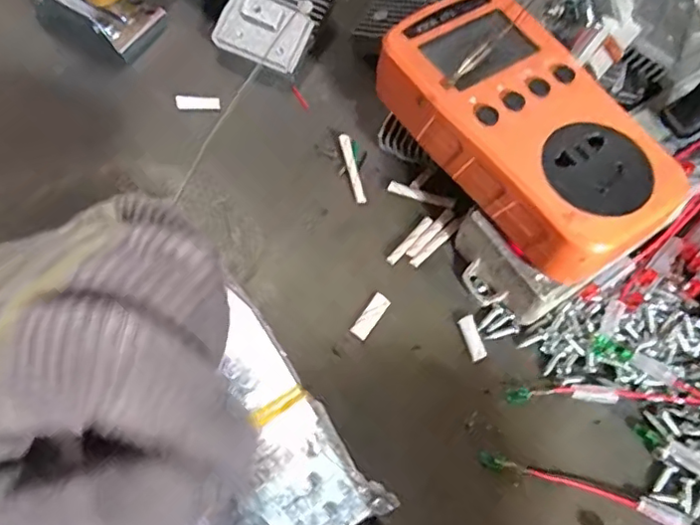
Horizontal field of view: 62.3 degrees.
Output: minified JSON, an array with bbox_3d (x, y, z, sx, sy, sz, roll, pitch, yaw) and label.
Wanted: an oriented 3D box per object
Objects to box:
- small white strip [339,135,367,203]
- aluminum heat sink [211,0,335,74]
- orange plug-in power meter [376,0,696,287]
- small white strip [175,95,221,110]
[{"bbox_3d":[0.001,-0.046,0.286,0.006,0.005,0.037,-10,68,-9],"label":"small white strip"},{"bbox_3d":[-0.039,-0.129,0.305,0.046,0.017,0.060,26,67,6],"label":"aluminum heat sink"},{"bbox_3d":[0.070,-0.056,0.236,0.067,0.024,0.128,-33,73,-17],"label":"orange plug-in power meter"},{"bbox_3d":[-0.076,-0.080,0.291,0.021,0.005,0.006,-4,67,-6],"label":"small white strip"}]

